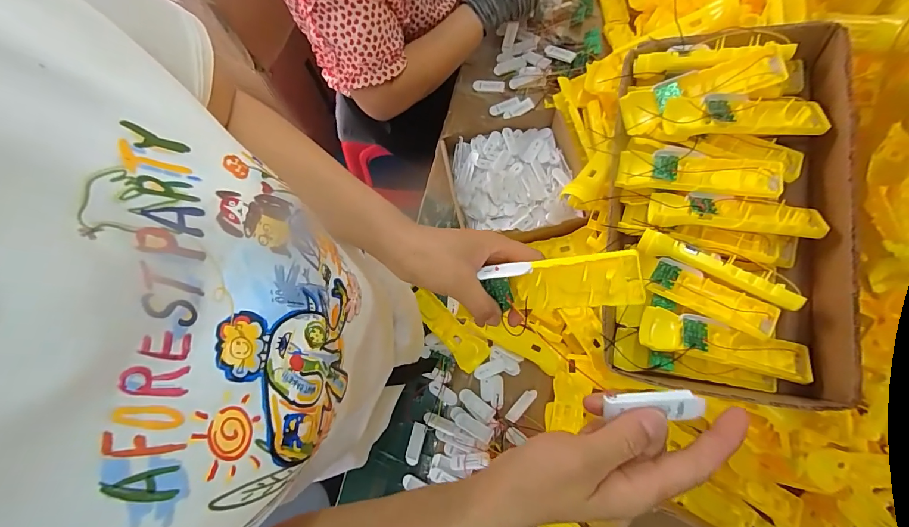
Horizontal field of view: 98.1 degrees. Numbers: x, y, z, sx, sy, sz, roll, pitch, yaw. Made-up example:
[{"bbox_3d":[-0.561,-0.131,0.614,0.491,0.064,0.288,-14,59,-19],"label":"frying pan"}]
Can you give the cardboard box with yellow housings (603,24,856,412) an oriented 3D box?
[{"bbox_3d":[0.304,-0.062,0.460,0.217,0.121,0.410,6,77,2],"label":"cardboard box with yellow housings"}]

